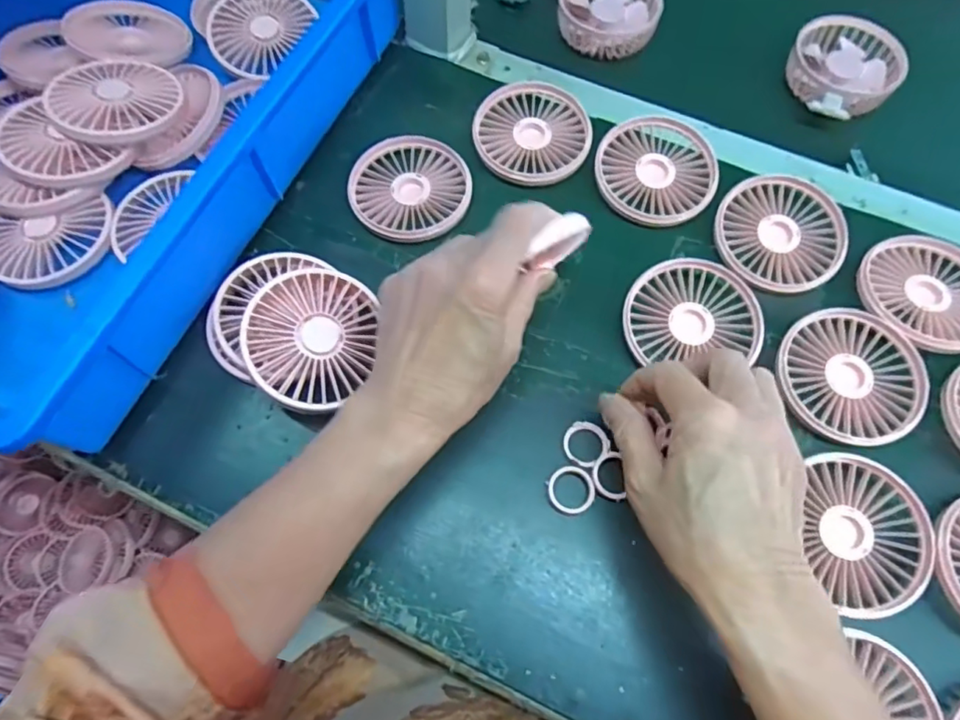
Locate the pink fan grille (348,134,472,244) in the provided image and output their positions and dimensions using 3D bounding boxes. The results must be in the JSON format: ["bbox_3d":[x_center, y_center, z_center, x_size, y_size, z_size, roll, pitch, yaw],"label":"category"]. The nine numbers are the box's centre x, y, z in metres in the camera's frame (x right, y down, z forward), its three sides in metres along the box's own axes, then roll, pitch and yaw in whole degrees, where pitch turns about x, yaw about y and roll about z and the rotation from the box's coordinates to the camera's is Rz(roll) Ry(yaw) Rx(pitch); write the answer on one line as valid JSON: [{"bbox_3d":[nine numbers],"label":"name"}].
[{"bbox_3d":[-0.051,-0.129,0.429,0.086,0.010,0.091,1,66,-1],"label":"pink fan grille"}]

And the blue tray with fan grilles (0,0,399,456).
[{"bbox_3d":[-0.251,-0.179,0.404,0.255,0.081,0.444,22,67,8],"label":"blue tray with fan grilles"}]

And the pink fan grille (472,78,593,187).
[{"bbox_3d":[0.040,-0.175,0.445,0.086,0.012,0.093,1,66,-1],"label":"pink fan grille"}]

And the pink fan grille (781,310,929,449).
[{"bbox_3d":[0.236,0.009,0.368,0.087,0.015,0.086,1,66,-1],"label":"pink fan grille"}]

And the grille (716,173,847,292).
[{"bbox_3d":[0.213,-0.092,0.407,0.087,0.011,0.084,4,66,0],"label":"grille"}]

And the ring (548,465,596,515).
[{"bbox_3d":[0.055,0.078,0.346,0.027,0.008,0.028,1,66,-1],"label":"ring"}]

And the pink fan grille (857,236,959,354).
[{"bbox_3d":[0.303,-0.046,0.390,0.086,0.010,0.087,-26,69,-12],"label":"pink fan grille"}]

